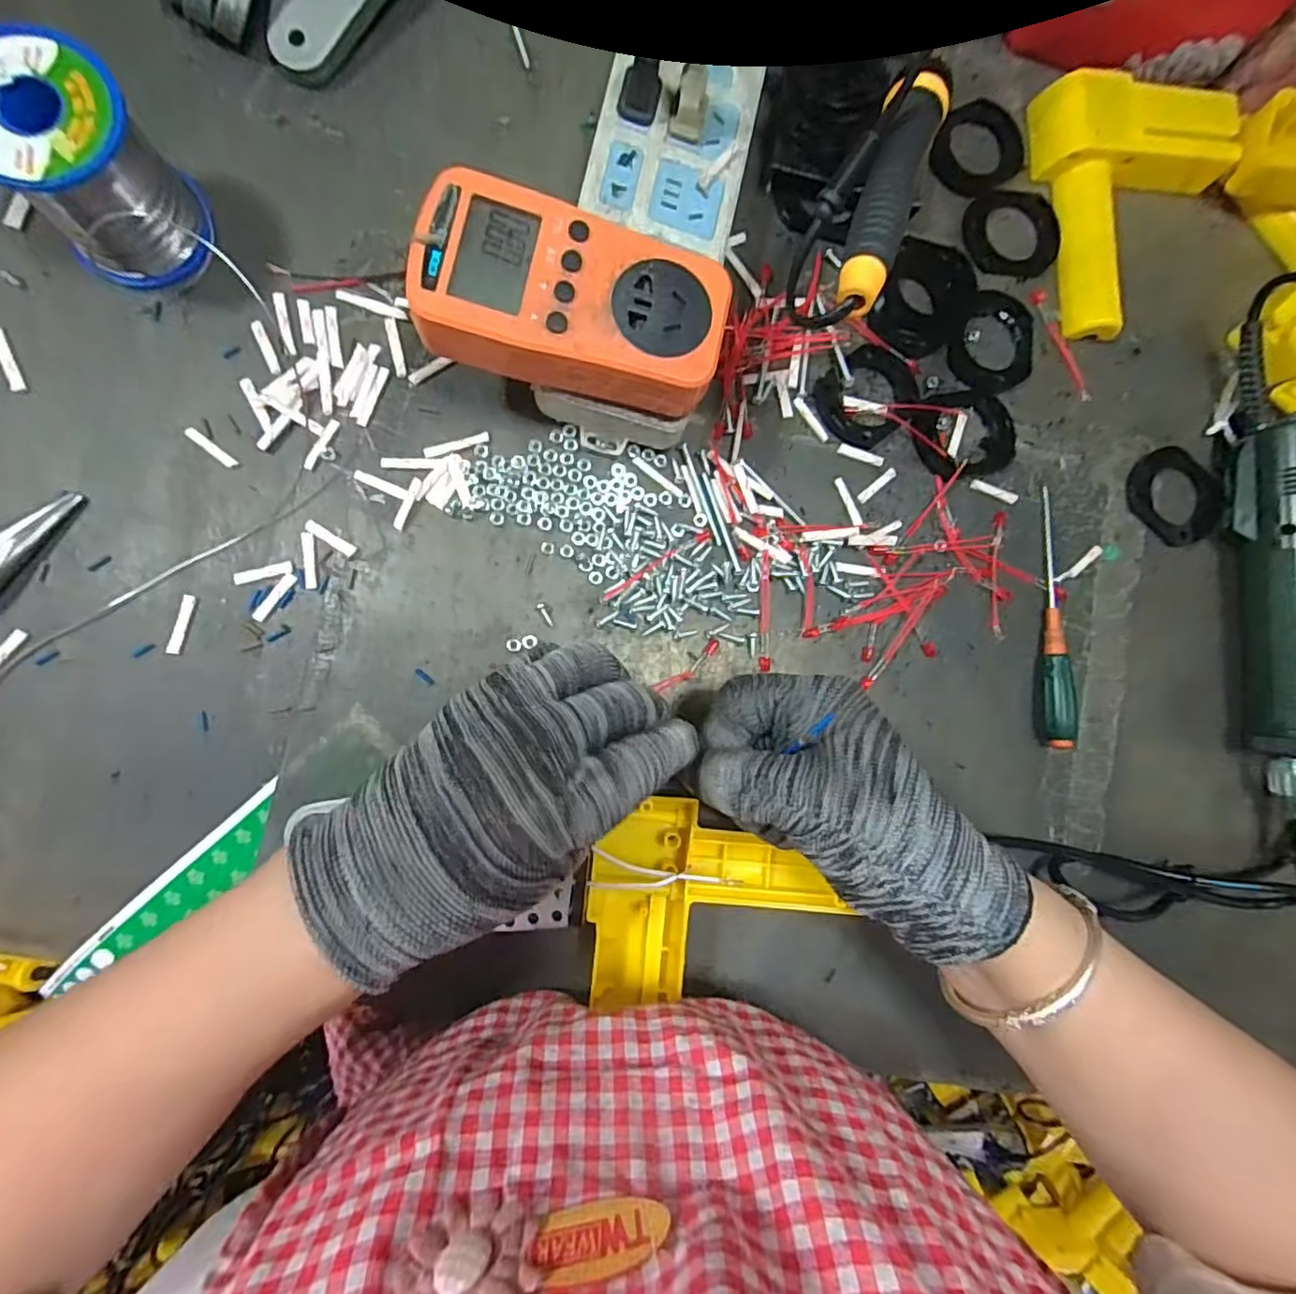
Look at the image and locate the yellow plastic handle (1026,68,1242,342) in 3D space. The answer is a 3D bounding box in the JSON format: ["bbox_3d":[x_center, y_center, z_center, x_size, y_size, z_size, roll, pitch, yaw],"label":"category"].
[{"bbox_3d":[0.294,-0.262,0.353,0.111,0.027,0.146,-6,87,-7],"label":"yellow plastic handle"}]

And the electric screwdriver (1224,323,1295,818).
[{"bbox_3d":[0.360,-0.028,0.337,0.039,0.042,0.306,0,86,-7],"label":"electric screwdriver"}]

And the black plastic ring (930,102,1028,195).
[{"bbox_3d":[0.195,-0.296,0.354,0.062,0.004,0.049,-37,91,-7],"label":"black plastic ring"}]

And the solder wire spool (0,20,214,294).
[{"bbox_3d":[-0.248,-0.212,0.267,0.061,0.061,0.067,0,86,-7],"label":"solder wire spool"}]

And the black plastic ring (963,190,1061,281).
[{"bbox_3d":[0.217,-0.247,0.356,0.057,0.005,0.057,0,86,-7],"label":"black plastic ring"}]

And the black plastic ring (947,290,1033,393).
[{"bbox_3d":[0.200,-0.178,0.348,0.050,0.004,0.062,6,86,-6],"label":"black plastic ring"}]

